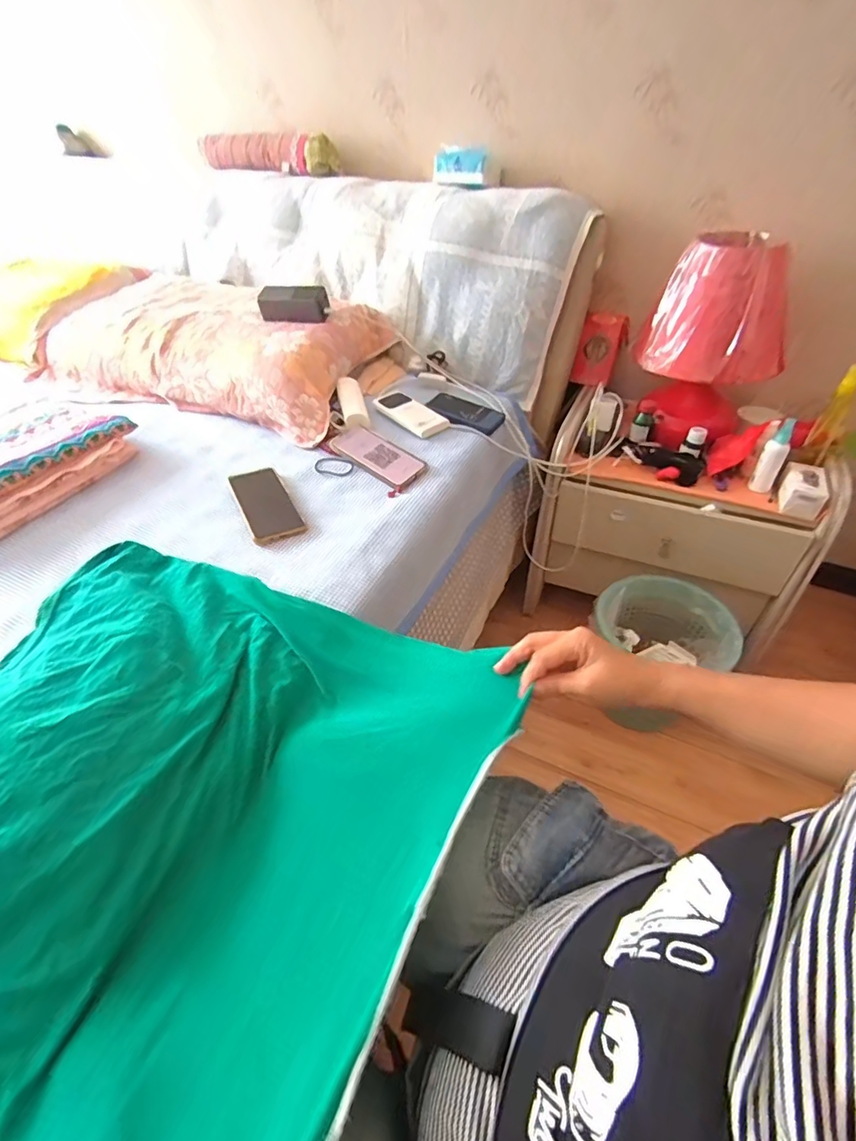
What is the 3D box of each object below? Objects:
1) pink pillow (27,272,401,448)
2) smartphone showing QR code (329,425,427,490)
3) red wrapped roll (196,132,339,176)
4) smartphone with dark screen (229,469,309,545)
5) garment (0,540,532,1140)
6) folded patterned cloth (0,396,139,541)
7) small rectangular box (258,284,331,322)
[{"bbox_3d":[-0.462,-0.469,1.078,0.698,0.129,0.389,16,46,16],"label":"pink pillow"},{"bbox_3d":[-0.082,-0.197,0.878,0.165,0.013,0.084,38,61,20],"label":"smartphone showing QR code"},{"bbox_3d":[-0.393,-1.020,1.257,0.448,0.067,0.070,25,49,24],"label":"red wrapped roll"},{"bbox_3d":[-0.245,-0.103,0.782,0.076,0.015,0.171,-20,47,-19],"label":"smartphone with dark screen"},{"bbox_3d":[-0.243,0.201,0.444,0.515,0.092,0.525,19,47,19],"label":"garment"},{"bbox_3d":[-0.670,-0.163,0.813,0.245,0.071,0.362,21,48,21],"label":"folded patterned cloth"},{"bbox_3d":[-0.265,-0.524,1.016,0.135,0.053,0.050,11,45,11],"label":"small rectangular box"}]

